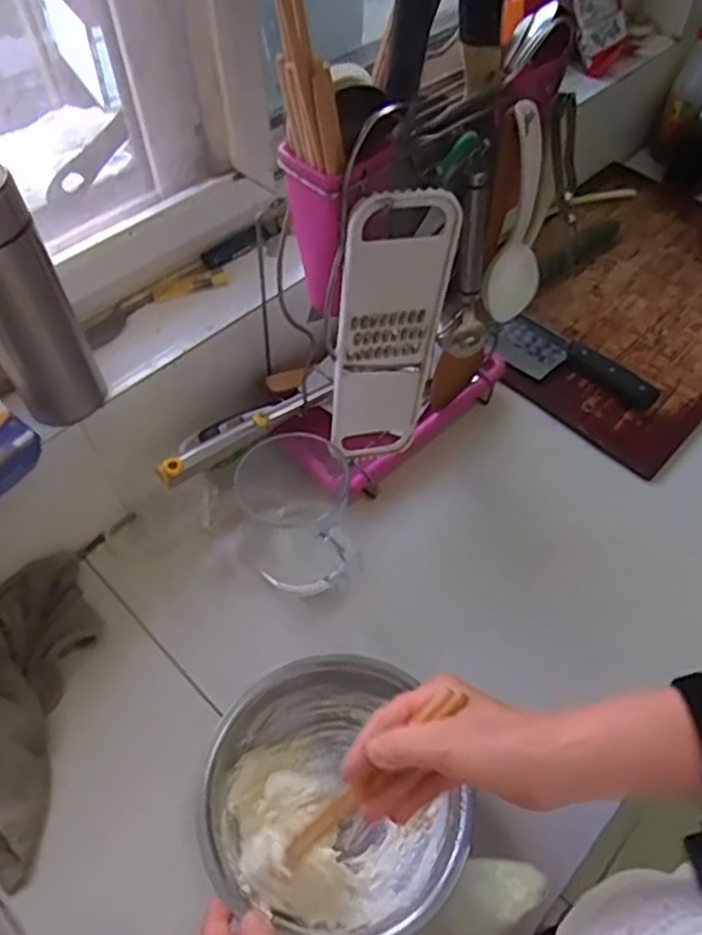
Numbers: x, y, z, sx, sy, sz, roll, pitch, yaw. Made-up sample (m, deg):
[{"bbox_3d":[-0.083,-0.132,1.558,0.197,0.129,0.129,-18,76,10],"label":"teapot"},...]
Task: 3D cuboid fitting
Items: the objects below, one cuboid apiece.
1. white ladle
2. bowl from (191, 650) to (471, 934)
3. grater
[{"bbox_3d":[0.147,-0.212,0.562,0.051,0.184,0.051,17,56,11],"label":"white ladle"},{"bbox_3d":[-0.015,0.264,0.526,0.181,0.079,0.199,0,54,0],"label":"bowl"},{"bbox_3d":[0.033,-0.103,0.546,0.093,0.270,0.017,-14,56,-10],"label":"grater"}]

